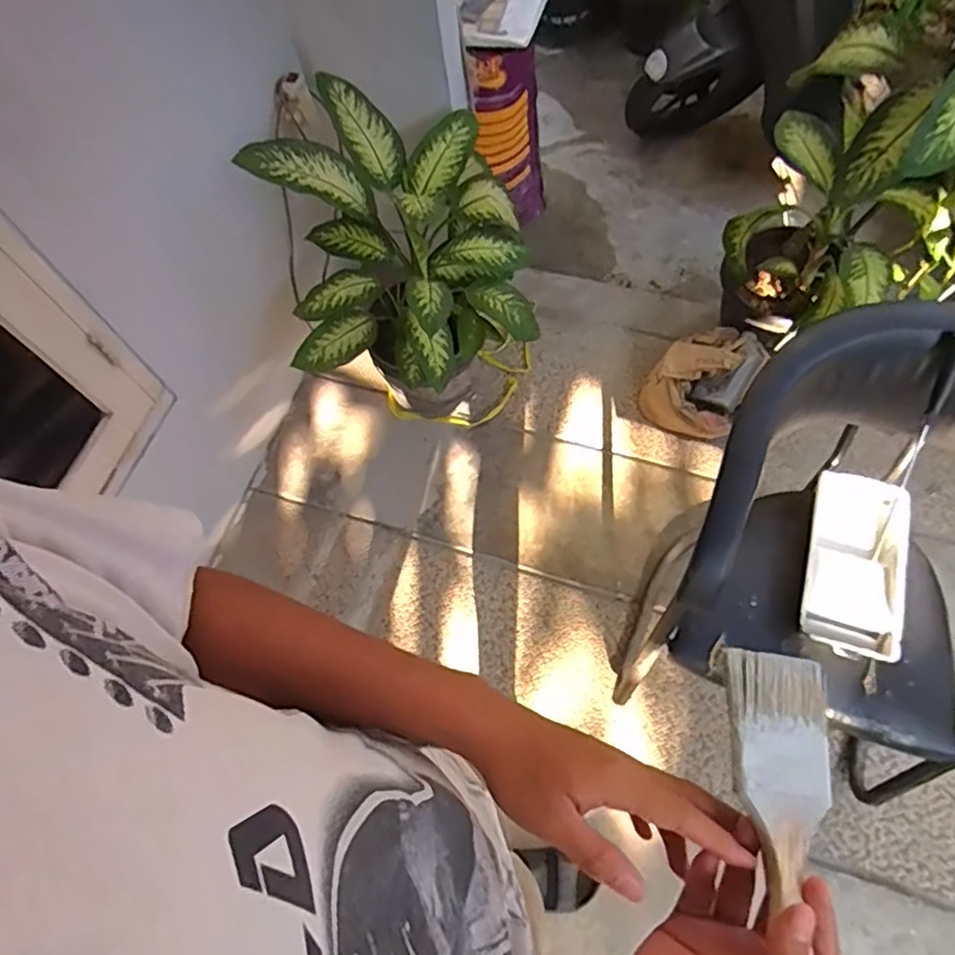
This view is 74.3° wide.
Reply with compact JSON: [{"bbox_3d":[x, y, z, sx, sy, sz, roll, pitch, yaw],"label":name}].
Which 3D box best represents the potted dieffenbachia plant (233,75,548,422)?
[{"bbox_3d":[-0.155,-0.474,1.567,0.554,0.683,0.568,-3,65,4],"label":"potted dieffenbachia plant"}]

